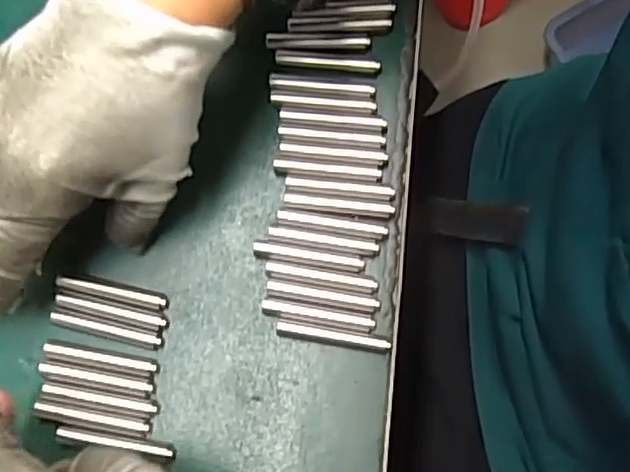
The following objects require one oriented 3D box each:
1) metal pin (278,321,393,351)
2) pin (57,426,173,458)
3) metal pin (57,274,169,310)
[{"bbox_3d":[0.008,0.043,0.285,0.048,0.004,0.006,9,78,1],"label":"metal pin"},{"bbox_3d":[-0.082,0.085,0.276,0.049,0.004,0.006,9,78,3],"label":"pin"},{"bbox_3d":[-0.088,0.024,0.292,0.047,0.008,0.007,12,78,1],"label":"metal pin"}]

